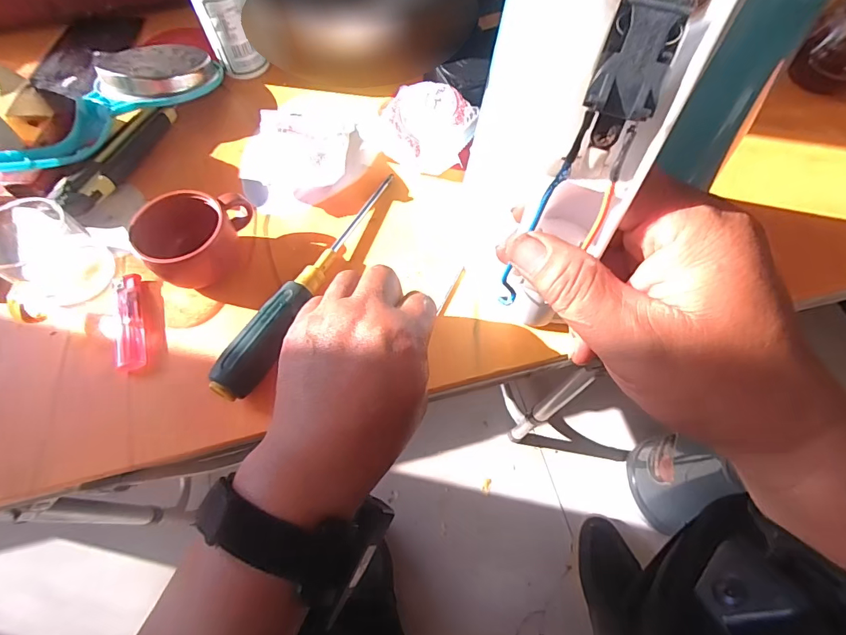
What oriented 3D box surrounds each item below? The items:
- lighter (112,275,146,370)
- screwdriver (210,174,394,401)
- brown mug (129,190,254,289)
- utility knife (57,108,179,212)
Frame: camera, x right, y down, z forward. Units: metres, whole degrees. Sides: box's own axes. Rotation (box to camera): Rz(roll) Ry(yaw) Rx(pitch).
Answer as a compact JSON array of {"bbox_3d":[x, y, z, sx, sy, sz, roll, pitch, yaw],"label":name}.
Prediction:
[{"bbox_3d":[-0.218,0.001,0.318,0.021,0.011,0.080,-17,65,-7],"label":"lighter"},{"bbox_3d":[-0.080,-0.034,0.327,0.023,0.021,0.217,22,58,11],"label":"screwdriver"},{"bbox_3d":[-0.175,-0.061,0.327,0.059,0.048,0.075,17,65,9],"label":"brown mug"},{"bbox_3d":[-0.273,-0.146,0.386,0.034,0.020,0.133,14,65,8],"label":"utility knife"}]

